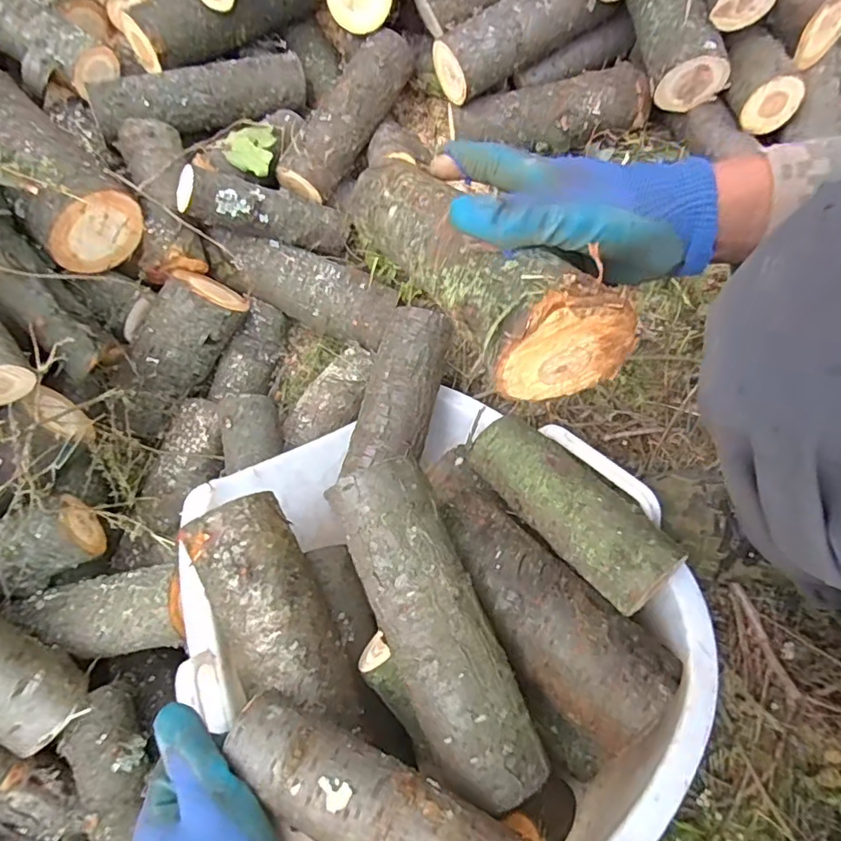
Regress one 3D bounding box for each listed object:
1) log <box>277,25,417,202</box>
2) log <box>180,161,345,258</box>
[{"bbox_3d":[-0.087,-0.361,0.657,0.065,0.069,0.210,30,71,13],"label":"log"},{"bbox_3d":[-0.173,-0.232,0.631,0.187,0.059,0.056,6,63,-34],"label":"log"}]

